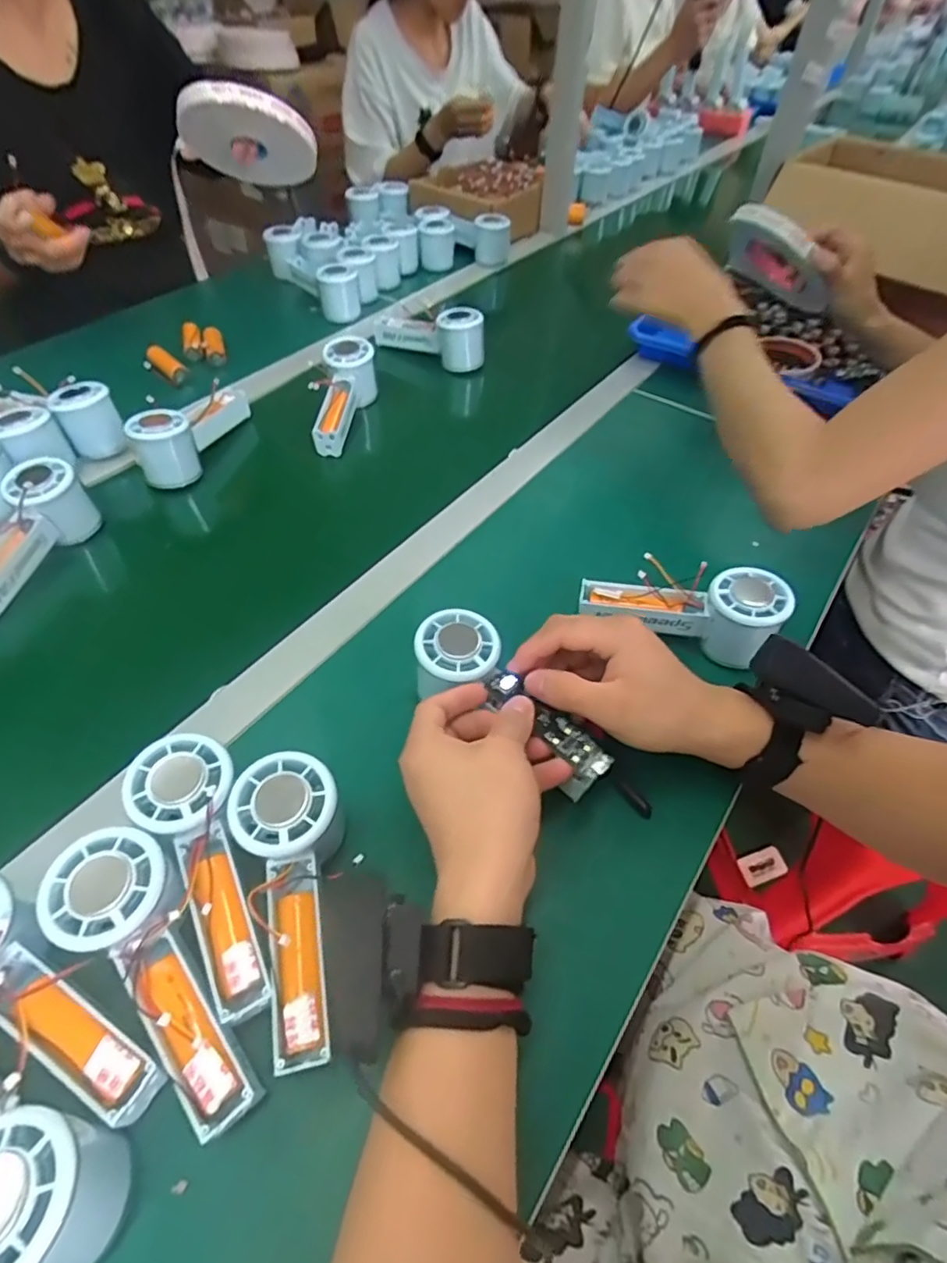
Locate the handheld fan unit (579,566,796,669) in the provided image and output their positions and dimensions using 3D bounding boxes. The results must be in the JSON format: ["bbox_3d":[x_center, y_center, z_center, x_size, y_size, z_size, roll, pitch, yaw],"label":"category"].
[{"bbox_3d":[0.160,-0.025,0.467,0.144,0.056,0.053,18,52,13],"label":"handheld fan unit"}]

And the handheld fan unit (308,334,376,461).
[{"bbox_3d":[-0.150,-0.263,0.669,0.051,0.070,0.152,10,65,6],"label":"handheld fan unit"}]

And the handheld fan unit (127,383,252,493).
[{"bbox_3d":[-0.293,-0.217,0.626,0.047,0.064,0.148,9,51,6],"label":"handheld fan unit"}]

